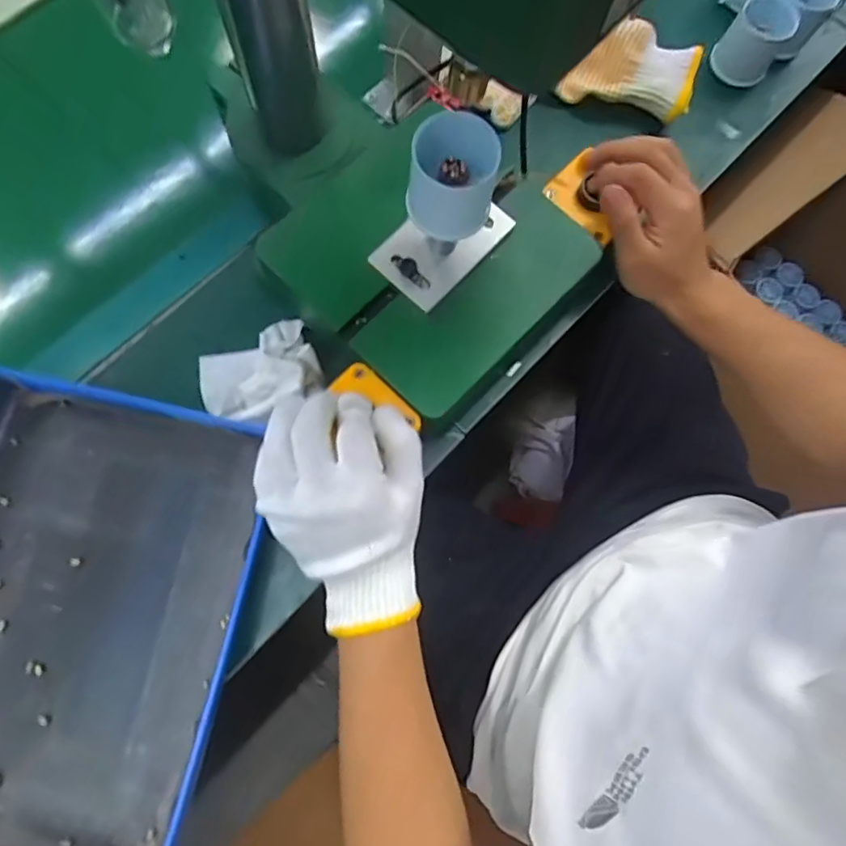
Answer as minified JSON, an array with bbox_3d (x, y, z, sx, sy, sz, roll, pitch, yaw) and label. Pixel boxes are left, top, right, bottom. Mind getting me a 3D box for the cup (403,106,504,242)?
[{"bbox_3d":[0.018,-0.145,0.336,0.050,0.059,0.044,14,77,1],"label":"cup"}]

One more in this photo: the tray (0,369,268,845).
[{"bbox_3d":[-0.254,0.135,0.396,0.244,0.037,0.310,12,77,1],"label":"tray"}]

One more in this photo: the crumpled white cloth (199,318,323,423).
[{"bbox_3d":[-0.129,-0.037,0.437,0.096,0.037,0.086,-24,79,-7],"label":"crumpled white cloth"}]

